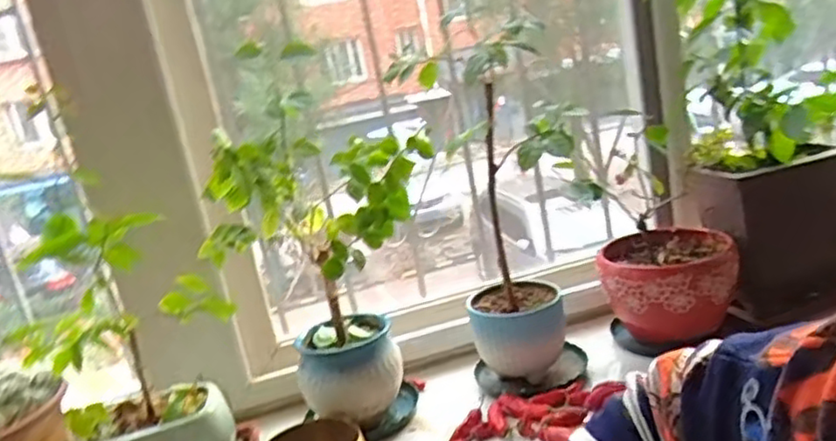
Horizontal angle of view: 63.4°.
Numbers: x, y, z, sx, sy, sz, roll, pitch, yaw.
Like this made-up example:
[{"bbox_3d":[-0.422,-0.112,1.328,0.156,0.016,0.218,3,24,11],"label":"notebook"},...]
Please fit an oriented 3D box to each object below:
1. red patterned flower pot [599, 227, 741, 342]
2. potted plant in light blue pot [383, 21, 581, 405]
[{"bbox_3d":[0.383,0.096,1.034,0.182,0.129,0.193,-3,11,22],"label":"red patterned flower pot"},{"bbox_3d":[0.117,-0.006,1.017,0.239,0.508,0.163,-4,11,15],"label":"potted plant in light blue pot"}]

